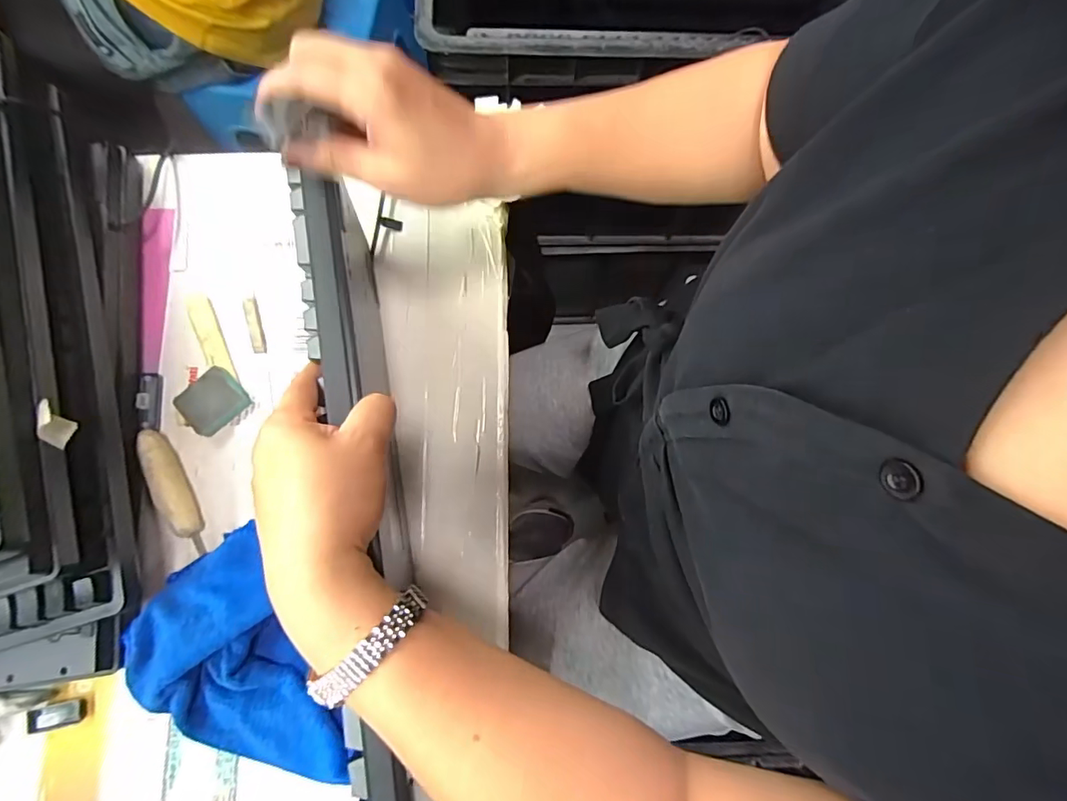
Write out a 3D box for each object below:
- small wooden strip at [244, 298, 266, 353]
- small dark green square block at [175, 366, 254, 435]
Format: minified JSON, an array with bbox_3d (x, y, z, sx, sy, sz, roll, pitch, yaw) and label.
[{"bbox_3d":[-0.247,-0.067,0.436,0.011,0.006,0.051,-17,80,-3],"label":"small wooden strip"},{"bbox_3d":[-0.272,0.000,0.419,0.049,0.017,0.041,-42,82,-7],"label":"small dark green square block"}]

